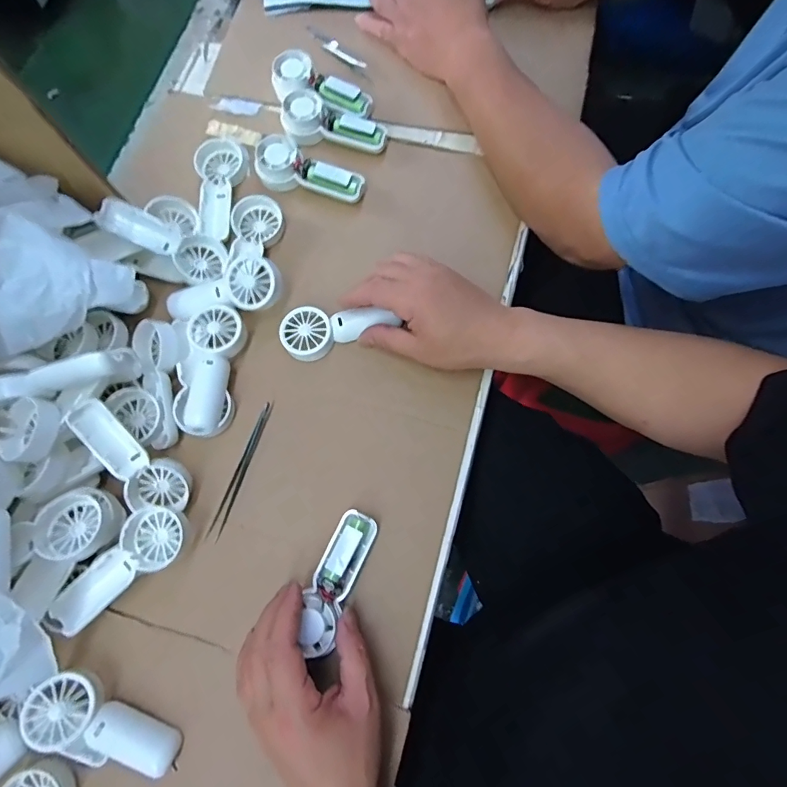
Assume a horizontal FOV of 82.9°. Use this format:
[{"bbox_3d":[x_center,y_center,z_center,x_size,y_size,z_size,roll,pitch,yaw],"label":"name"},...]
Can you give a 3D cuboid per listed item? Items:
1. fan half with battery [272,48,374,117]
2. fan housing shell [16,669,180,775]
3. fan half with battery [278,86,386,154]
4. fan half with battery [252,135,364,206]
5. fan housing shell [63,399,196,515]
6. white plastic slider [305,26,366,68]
[{"bbox_3d":[-0.079,-0.320,0.472,0.112,0.026,0.049,33,79,10],"label":"fan half with battery"},{"bbox_3d":[-0.214,0.247,0.331,0.111,0.021,0.042,27,77,-6],"label":"fan housing shell"},{"bbox_3d":[-0.060,-0.276,0.460,0.107,0.029,0.045,18,76,6],"label":"fan half with battery"},{"bbox_3d":[-0.088,-0.216,0.446,0.110,0.026,0.047,26,77,8],"label":"fan half with battery"},{"bbox_3d":[-0.212,0.054,0.356,0.044,0.025,0.108,-37,113,-8],"label":"fan housing shell"},{"bbox_3d":[-0.065,-0.386,0.499,0.089,0.006,0.015,42,80,12],"label":"white plastic slider"}]

